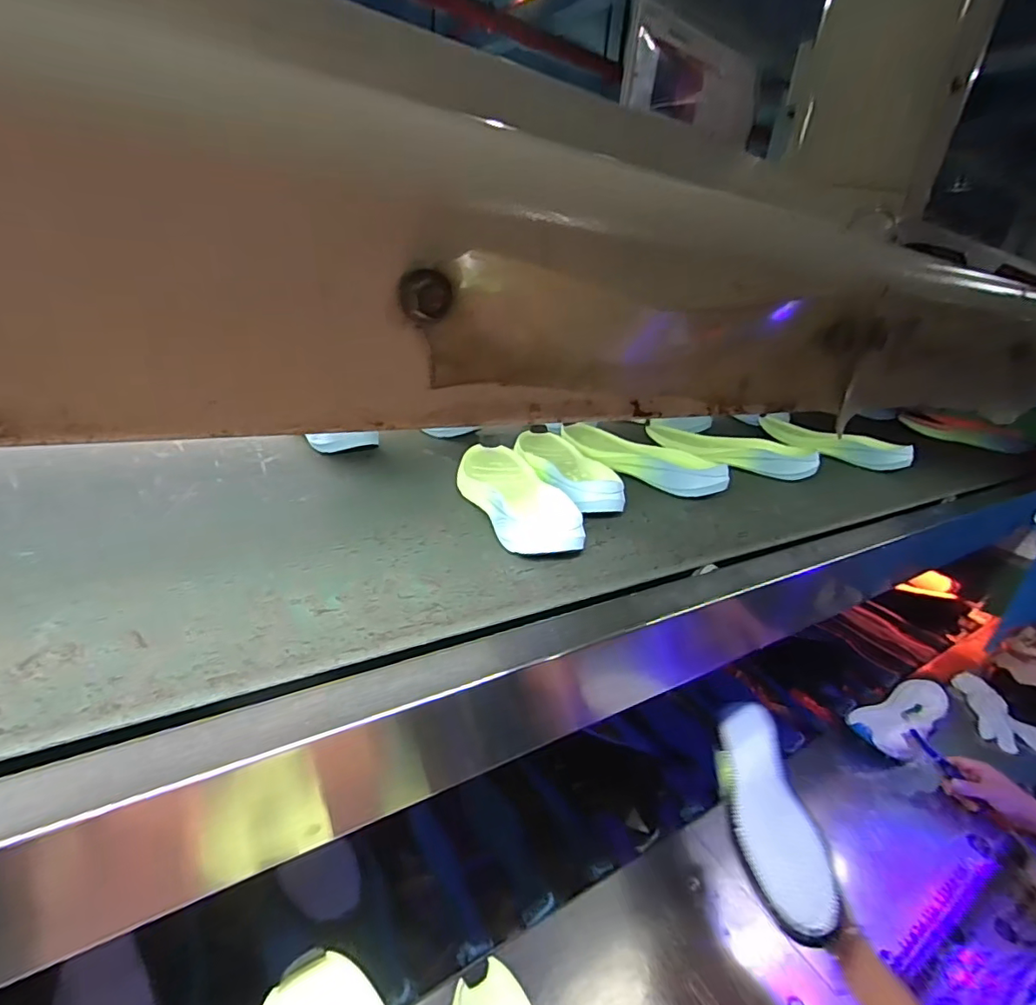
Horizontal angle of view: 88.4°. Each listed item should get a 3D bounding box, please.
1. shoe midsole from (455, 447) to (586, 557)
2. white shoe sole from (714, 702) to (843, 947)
[{"bbox_3d":[-0.007,-0.016,0.644,0.093,0.045,0.264,-2,25,-21],"label":"shoe midsole"},{"bbox_3d":[0.274,0.332,0.592,0.084,0.045,0.244,10,23,-1],"label":"white shoe sole"}]

